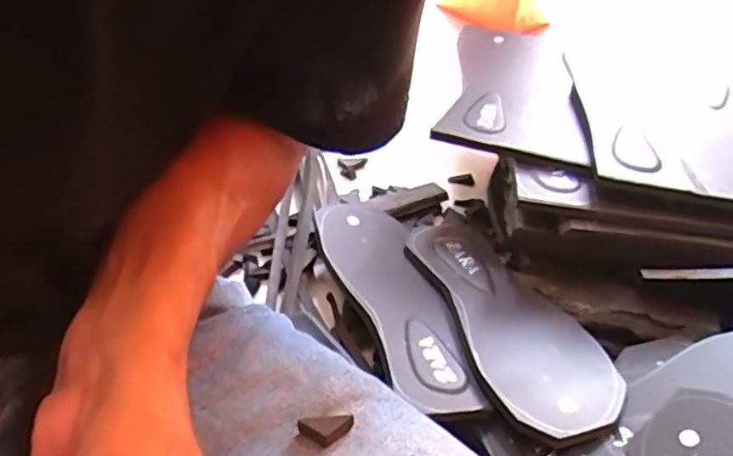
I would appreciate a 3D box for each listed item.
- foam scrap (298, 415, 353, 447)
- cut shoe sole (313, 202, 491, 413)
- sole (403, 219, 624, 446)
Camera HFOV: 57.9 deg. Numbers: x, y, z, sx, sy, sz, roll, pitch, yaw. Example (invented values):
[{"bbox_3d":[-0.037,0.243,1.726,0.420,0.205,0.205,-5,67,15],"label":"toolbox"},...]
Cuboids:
[{"bbox_3d":[-0.021,0.106,0.348,0.029,0.006,0.014,-1,42,-9],"label":"foam scrap"},{"bbox_3d":[0.020,0.054,0.547,0.083,0.022,0.245,-8,43,-15],"label":"cut shoe sole"},{"bbox_3d":[0.108,0.063,0.538,0.096,0.013,0.274,-6,32,-16],"label":"sole"}]

